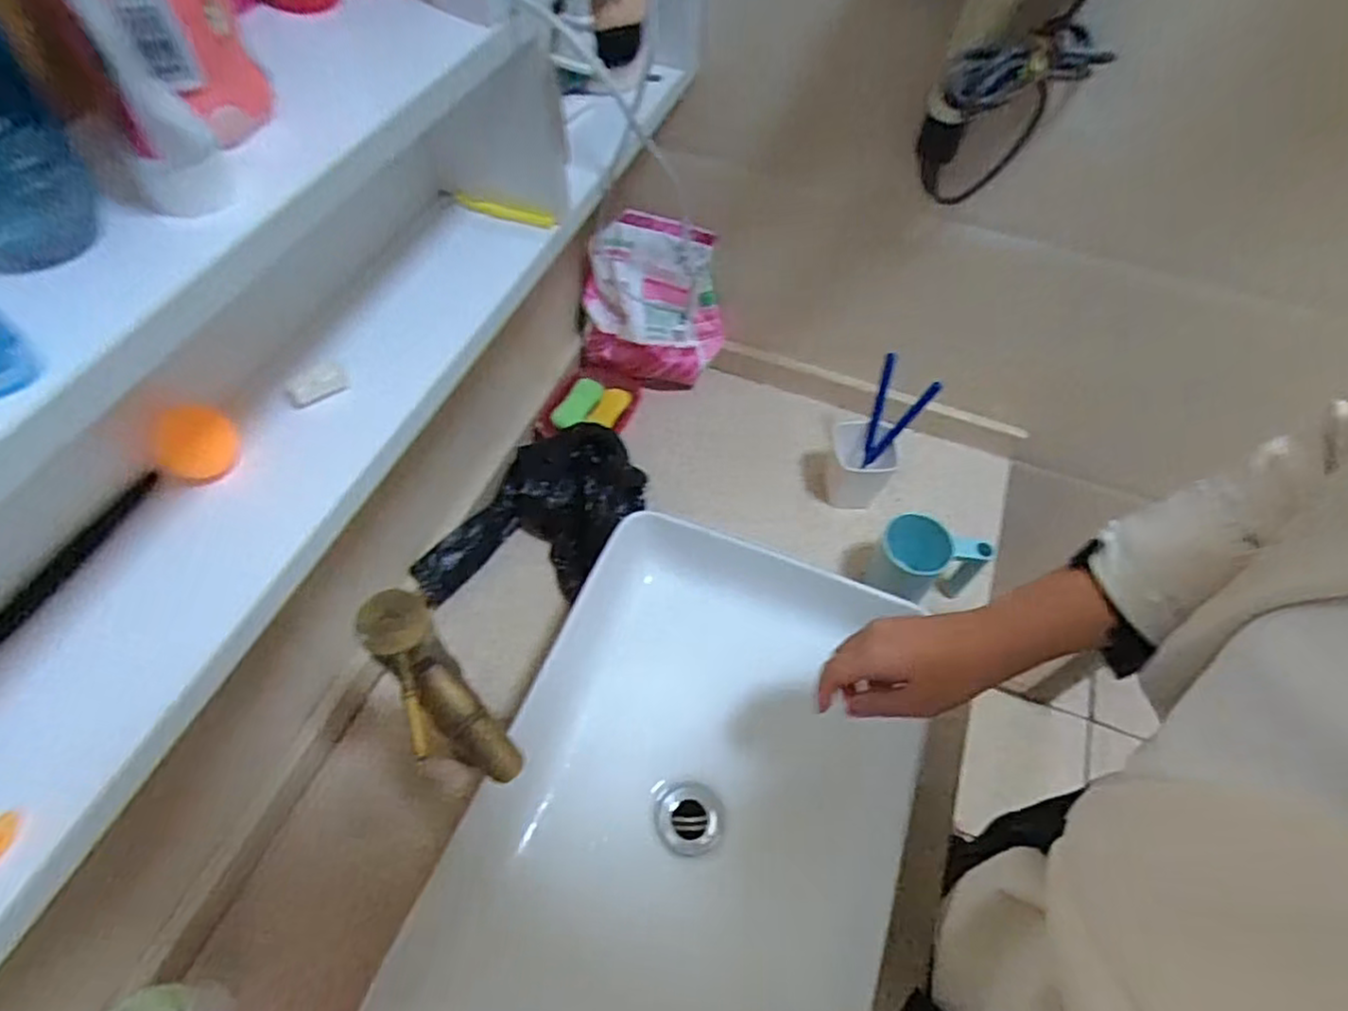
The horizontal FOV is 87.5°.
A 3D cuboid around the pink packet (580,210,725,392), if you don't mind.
[{"bbox_3d":[-0.027,-0.244,0.905,0.176,0.214,0.085,12,57,5],"label":"pink packet"}]

